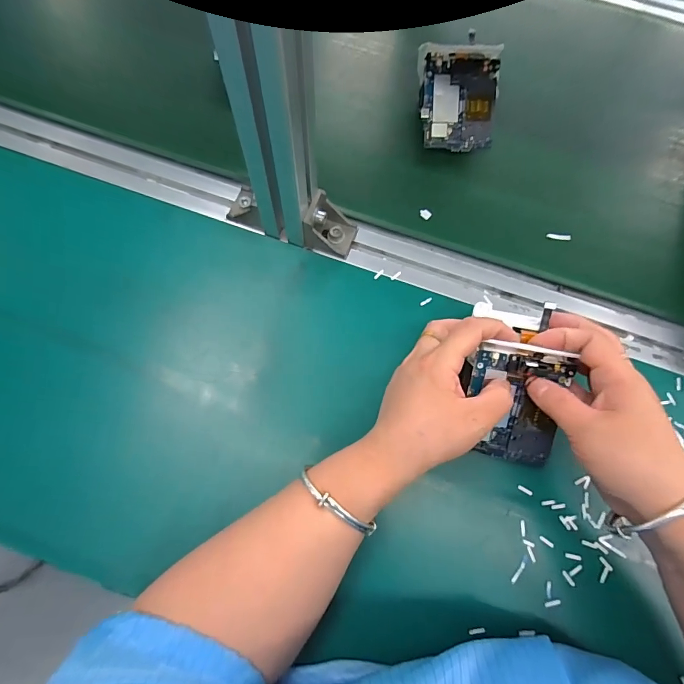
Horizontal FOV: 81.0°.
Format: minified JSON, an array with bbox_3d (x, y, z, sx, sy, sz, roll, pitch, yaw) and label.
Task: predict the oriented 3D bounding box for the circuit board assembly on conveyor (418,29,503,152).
[{"bbox_3d":[0.114,-0.243,0.395,0.075,0.013,0.102,0,99,0],"label":"circuit board assembly on conveyor"}]

